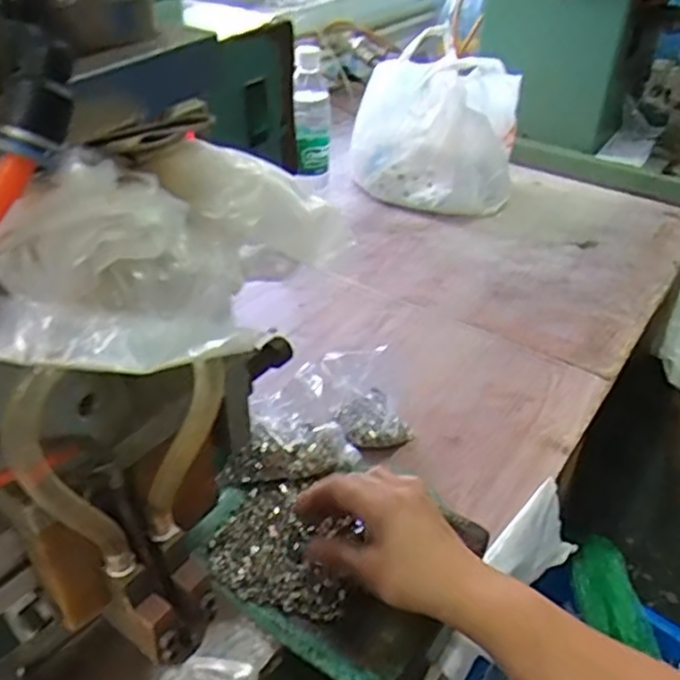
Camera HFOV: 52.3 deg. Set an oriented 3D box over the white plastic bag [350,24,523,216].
[{"bbox_3d":[0.142,-0.309,0.996,0.224,0.203,0.123,19,41,18],"label":"white plastic bag"}]

